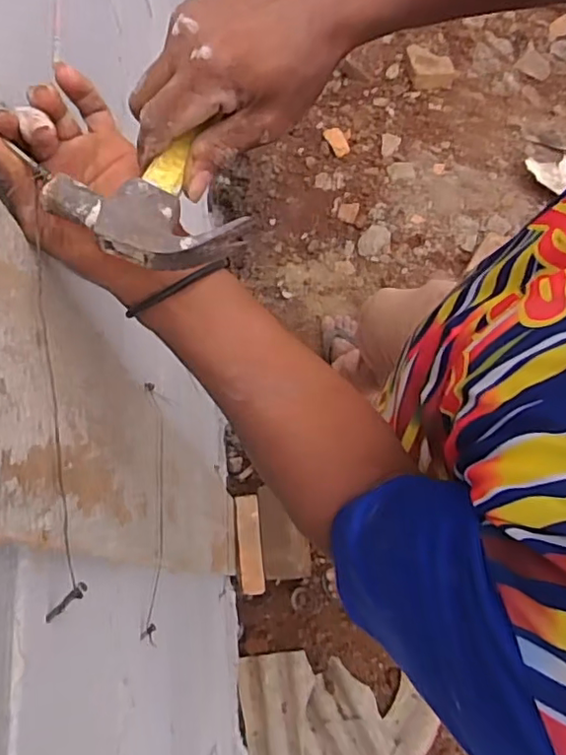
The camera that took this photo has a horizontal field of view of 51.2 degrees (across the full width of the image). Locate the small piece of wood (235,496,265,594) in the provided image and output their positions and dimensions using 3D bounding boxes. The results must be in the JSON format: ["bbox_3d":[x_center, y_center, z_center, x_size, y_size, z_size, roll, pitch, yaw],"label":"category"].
[{"bbox_3d":[-0.074,0.377,1.340,0.052,0.026,0.213,-6,70,-1],"label":"small piece of wood"}]

